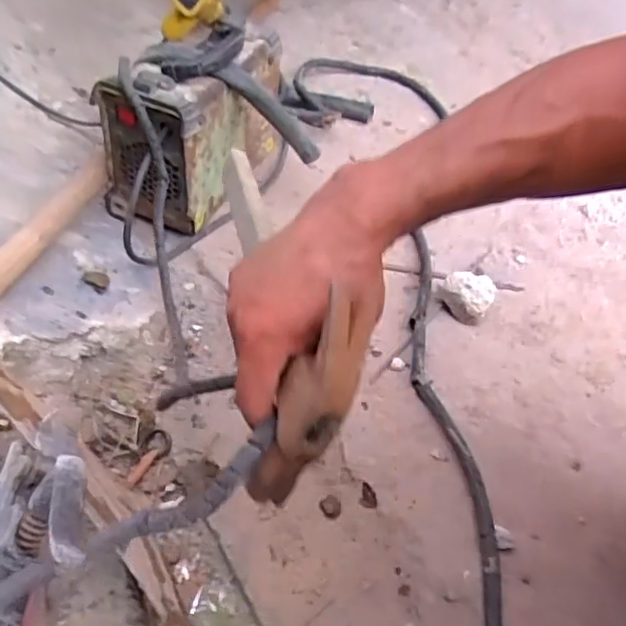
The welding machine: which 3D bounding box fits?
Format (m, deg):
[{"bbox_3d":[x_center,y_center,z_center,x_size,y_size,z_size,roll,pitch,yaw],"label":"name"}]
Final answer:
[{"bbox_3d":[-0.151,-0.258,0.869,0.143,0.209,0.282,33,54,22],"label":"welding machine"}]

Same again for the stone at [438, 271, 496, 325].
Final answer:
[{"bbox_3d":[0.195,-0.023,0.794,0.066,0.043,0.057,24,51,16],"label":"stone"}]

